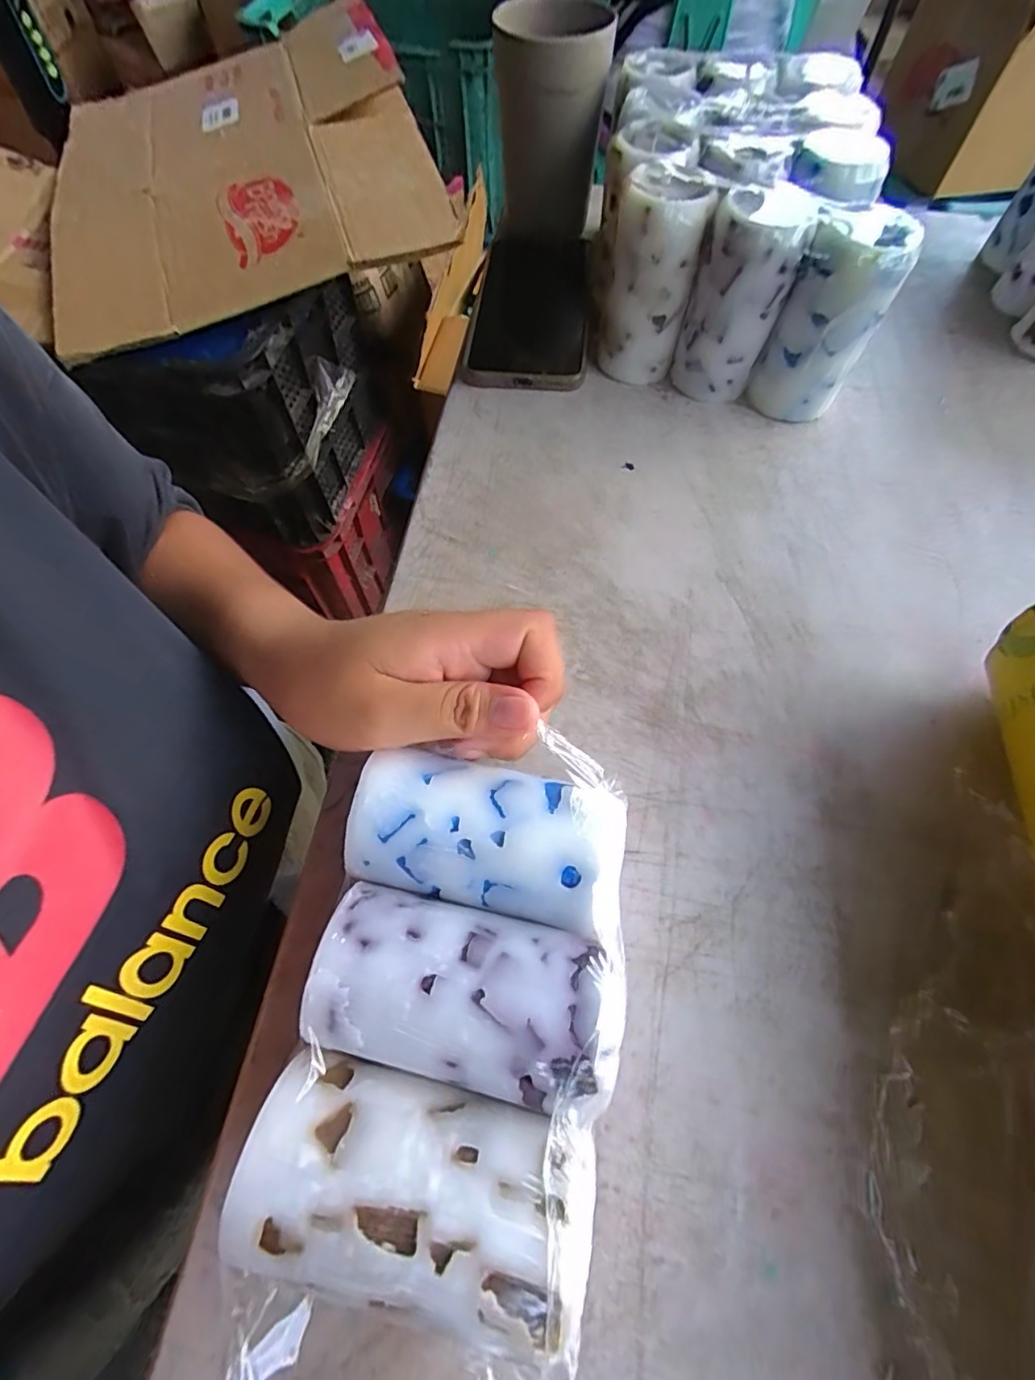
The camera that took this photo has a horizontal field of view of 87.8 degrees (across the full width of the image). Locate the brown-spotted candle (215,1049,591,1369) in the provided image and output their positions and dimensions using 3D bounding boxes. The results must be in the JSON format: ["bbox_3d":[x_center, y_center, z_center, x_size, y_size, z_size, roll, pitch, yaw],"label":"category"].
[{"bbox_3d":[-0.029,0.144,0.158,0.094,0.050,0.052,12,65,5],"label":"brown-spotted candle"}]

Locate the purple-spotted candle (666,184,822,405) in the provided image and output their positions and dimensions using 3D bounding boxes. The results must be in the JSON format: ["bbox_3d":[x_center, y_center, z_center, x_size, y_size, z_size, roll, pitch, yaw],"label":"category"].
[{"bbox_3d":[0.124,-0.222,0.310,0.051,0.094,0.052,17,65,7],"label":"purple-spotted candle"}]

